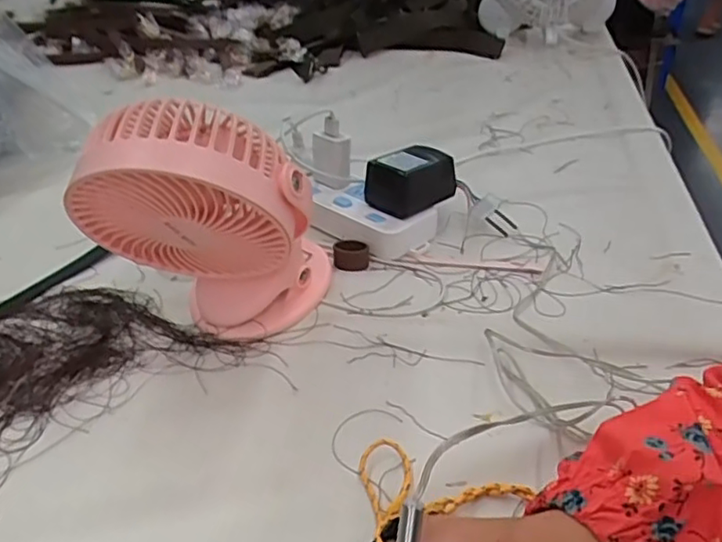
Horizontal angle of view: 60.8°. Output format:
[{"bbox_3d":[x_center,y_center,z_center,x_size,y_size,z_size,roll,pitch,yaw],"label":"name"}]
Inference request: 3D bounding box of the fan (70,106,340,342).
[{"bbox_3d":[-0.103,-0.038,0.431,0.144,0.182,0.135,1,38,3],"label":"fan"}]

